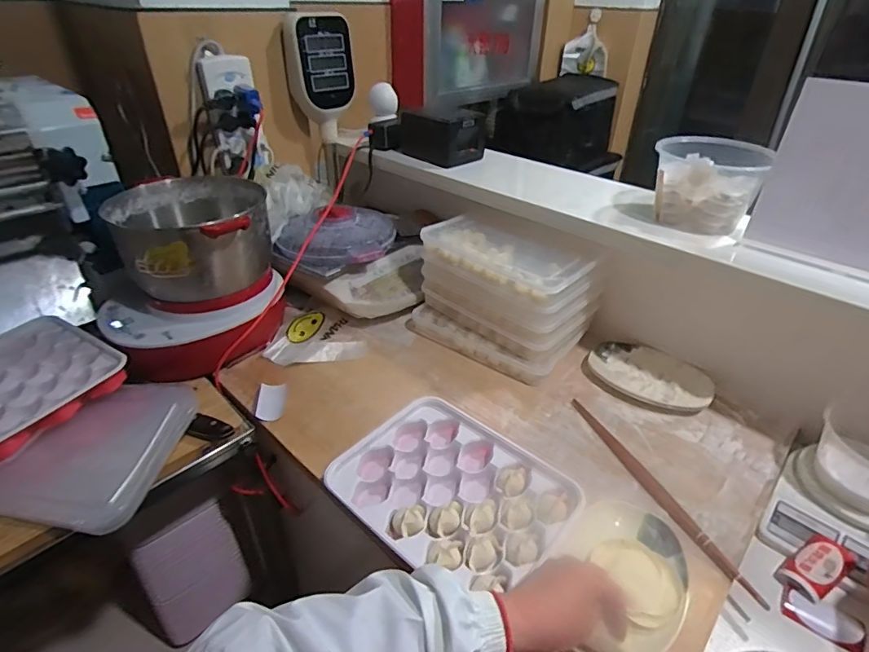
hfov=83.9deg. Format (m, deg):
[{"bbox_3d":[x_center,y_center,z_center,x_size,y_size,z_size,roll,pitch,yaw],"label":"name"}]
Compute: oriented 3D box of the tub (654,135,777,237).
[{"bbox_3d":[0.420,-0.222,0.753,0.151,0.113,0.122,24,40,29],"label":"tub"}]

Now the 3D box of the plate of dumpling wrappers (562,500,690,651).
[{"bbox_3d":[0.210,0.285,0.543,0.127,0.021,0.193,22,40,27],"label":"plate of dumpling wrappers"}]

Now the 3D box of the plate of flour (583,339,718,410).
[{"bbox_3d":[0.374,0.082,0.844,0.196,0.021,0.133,17,38,21],"label":"plate of flour"}]

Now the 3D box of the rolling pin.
[{"bbox_3d":[0.297,0.216,0.663,0.024,0.016,0.348,-12,37,-19],"label":"rolling pin"}]

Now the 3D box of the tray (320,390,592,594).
[{"bbox_3d":[0.027,0.216,0.637,0.284,0.036,0.225,28,42,32],"label":"tray"}]

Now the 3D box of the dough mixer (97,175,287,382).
[{"bbox_3d":[-0.430,-0.091,0.855,0.284,0.256,0.260,-16,38,-24],"label":"dough mixer"}]

